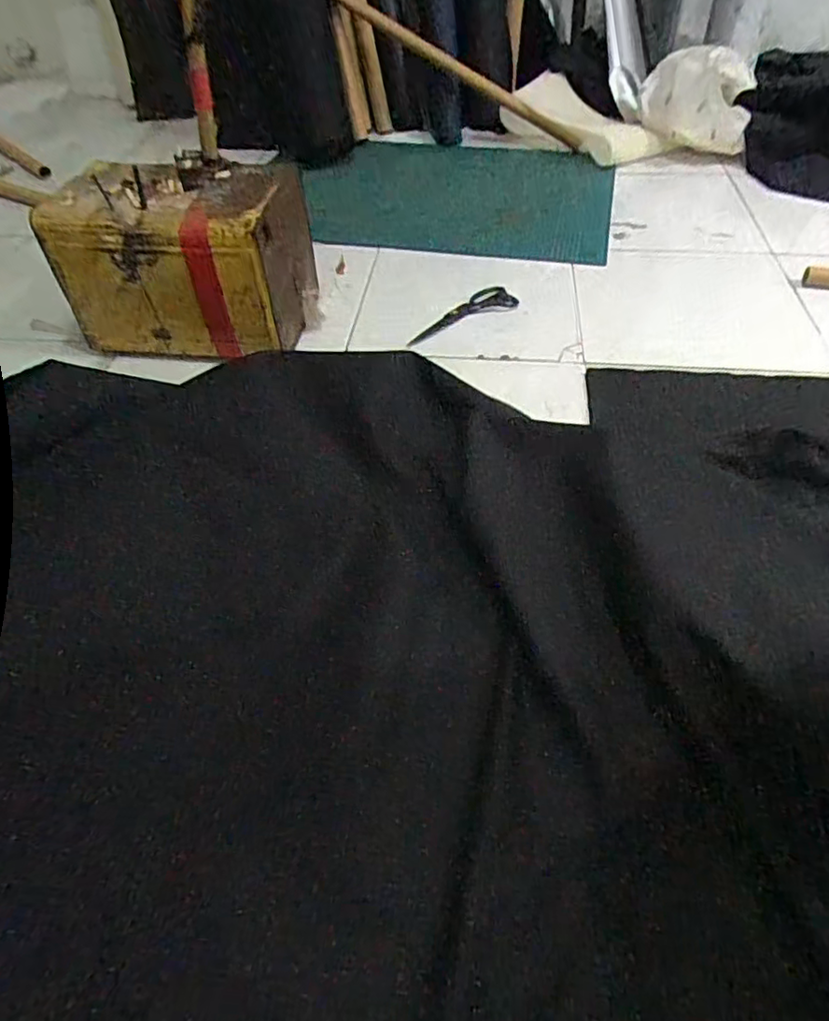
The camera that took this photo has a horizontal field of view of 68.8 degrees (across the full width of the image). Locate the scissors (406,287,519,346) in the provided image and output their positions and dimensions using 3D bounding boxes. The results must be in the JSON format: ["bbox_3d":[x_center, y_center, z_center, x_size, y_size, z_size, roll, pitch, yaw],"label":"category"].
[{"bbox_3d":[0.076,-0.349,1.080,0.244,0.009,0.070,-29,56,-19],"label":"scissors"}]

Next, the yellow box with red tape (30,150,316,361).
[{"bbox_3d":[-0.364,-0.393,0.964,0.342,0.250,0.197,3,52,5],"label":"yellow box with red tape"}]

